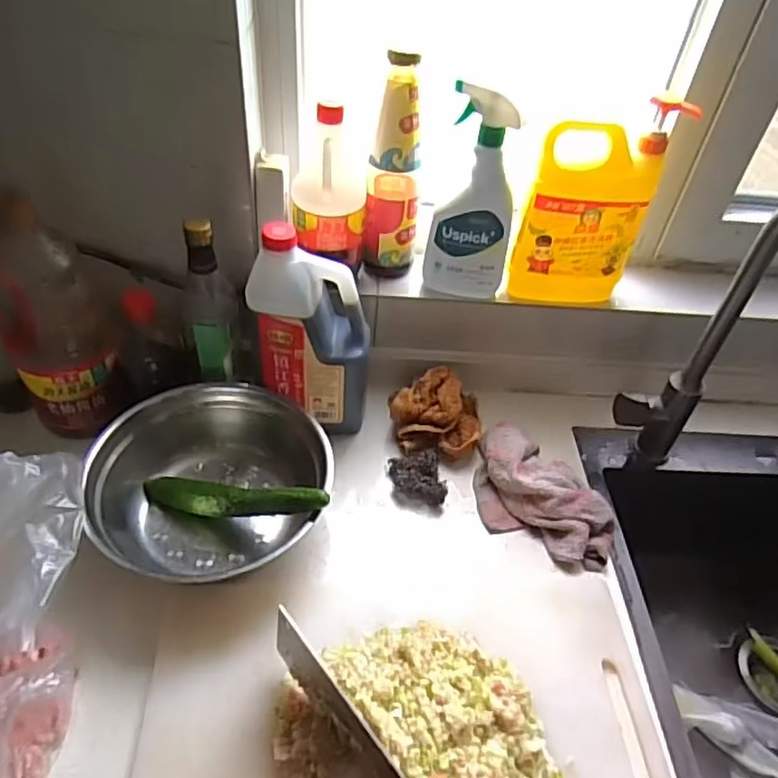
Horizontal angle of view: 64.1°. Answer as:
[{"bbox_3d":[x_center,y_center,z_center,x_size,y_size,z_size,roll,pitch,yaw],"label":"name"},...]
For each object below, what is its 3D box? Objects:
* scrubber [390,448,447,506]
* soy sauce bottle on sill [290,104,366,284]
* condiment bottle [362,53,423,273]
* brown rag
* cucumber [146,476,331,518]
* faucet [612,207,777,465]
[{"bbox_3d":[0.034,0.112,0.765,0.058,0.043,0.075,-4,46,-11],"label":"scrubber"},{"bbox_3d":[-0.071,-0.245,0.746,0.088,0.193,0.107,0,46,-7],"label":"soy sauce bottle on sill"},{"bbox_3d":[0.008,-0.265,0.765,0.068,0.260,0.073,3,45,-3],"label":"condiment bottle"},{"bbox_3d":[0.061,0.029,0.806,0.119,0.062,0.097,7,45,0],"label":"brown rag"},{"bbox_3d":[-0.172,0.120,0.674,0.240,0.036,0.026,-2,41,25],"label":"cucumber"},{"bbox_3d":[0.395,-0.017,0.660,0.061,0.426,0.234,-31,56,-31],"label":"faucet"}]

